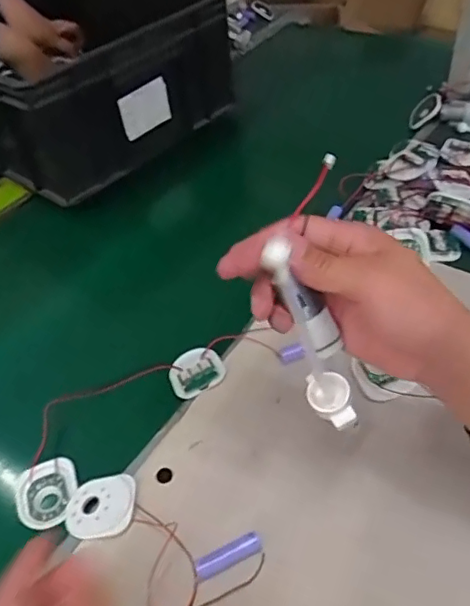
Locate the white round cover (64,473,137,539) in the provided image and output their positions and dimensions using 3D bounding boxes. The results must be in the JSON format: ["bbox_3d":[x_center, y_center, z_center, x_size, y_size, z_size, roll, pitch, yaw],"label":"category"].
[{"bbox_3d":[-0.104,0.158,0.432,0.055,0.012,0.047,-6,46,1],"label":"white round cover"}]

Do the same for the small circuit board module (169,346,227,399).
[{"bbox_3d":[-0.036,0.062,0.523,0.049,0.015,0.057,-17,46,-9],"label":"small circuit board module"}]

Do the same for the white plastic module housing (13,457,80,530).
[{"bbox_3d":[-0.154,0.154,0.456,0.051,0.008,0.059,-18,47,-11],"label":"white plastic module housing"}]

